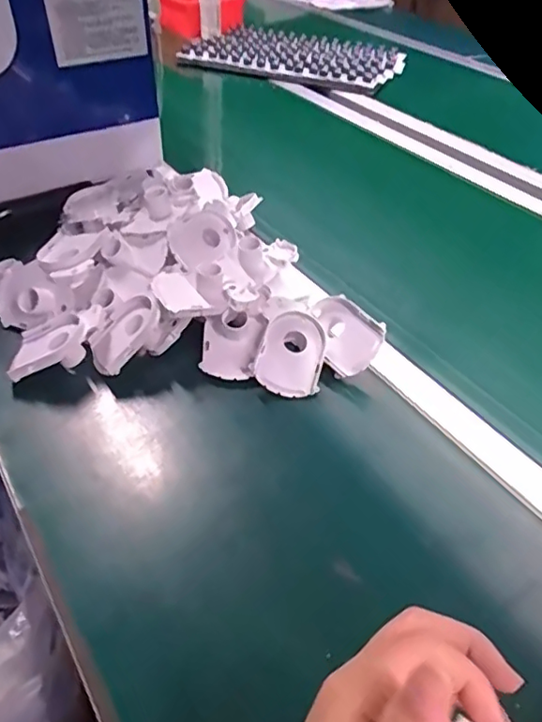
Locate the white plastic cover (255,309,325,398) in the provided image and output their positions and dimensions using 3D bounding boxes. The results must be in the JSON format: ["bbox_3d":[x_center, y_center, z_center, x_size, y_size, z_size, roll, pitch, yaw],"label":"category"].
[{"bbox_3d":[0.021,-0.007,0.567,0.062,0.021,0.088,11,68,-1],"label":"white plastic cover"}]

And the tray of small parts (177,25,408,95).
[{"bbox_3d":[0.060,-0.700,1.303,0.455,0.039,0.292,15,44,13],"label":"tray of small parts"}]

